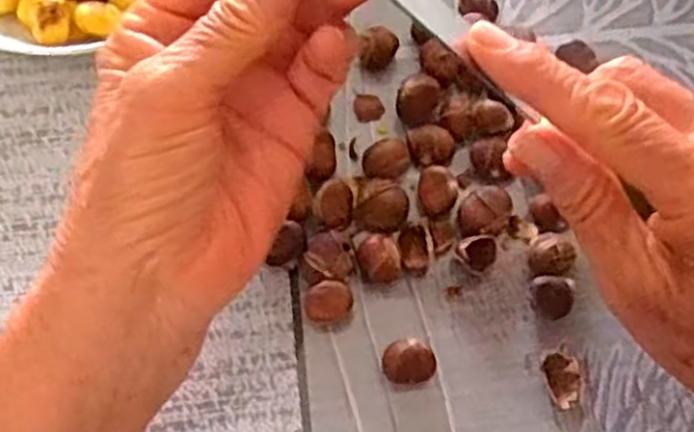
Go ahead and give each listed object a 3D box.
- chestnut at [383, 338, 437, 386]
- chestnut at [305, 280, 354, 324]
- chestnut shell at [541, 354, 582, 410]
[{"bbox_3d":[0.026,0.062,0.313,0.021,0.017,0.018,-10,68,-4],"label":"chestnut"},{"bbox_3d":[-0.008,0.038,0.323,0.020,0.014,0.017,4,68,2],"label":"chestnut"},{"bbox_3d":[0.091,0.068,0.312,0.016,0.013,0.021,-27,70,-11],"label":"chestnut shell"}]

